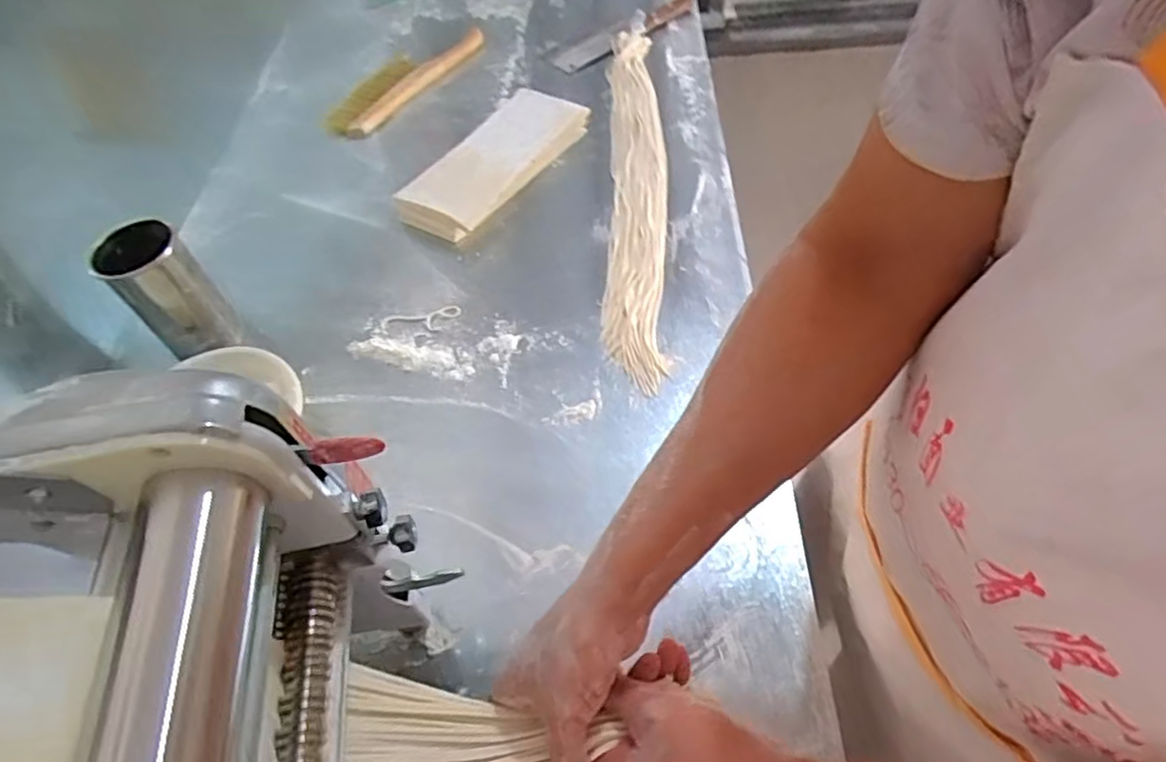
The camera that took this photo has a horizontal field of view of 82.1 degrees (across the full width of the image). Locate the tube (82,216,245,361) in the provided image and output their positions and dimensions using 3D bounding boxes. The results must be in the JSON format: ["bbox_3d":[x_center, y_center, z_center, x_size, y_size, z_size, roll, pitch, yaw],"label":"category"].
[{"bbox_3d":[-0.475,-0.100,0.773,0.087,0.153,0.081,-38,59,-22],"label":"tube"}]

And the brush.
[{"bbox_3d":[-0.294,-0.516,1.138,0.104,0.030,0.348,28,60,23],"label":"brush"}]

